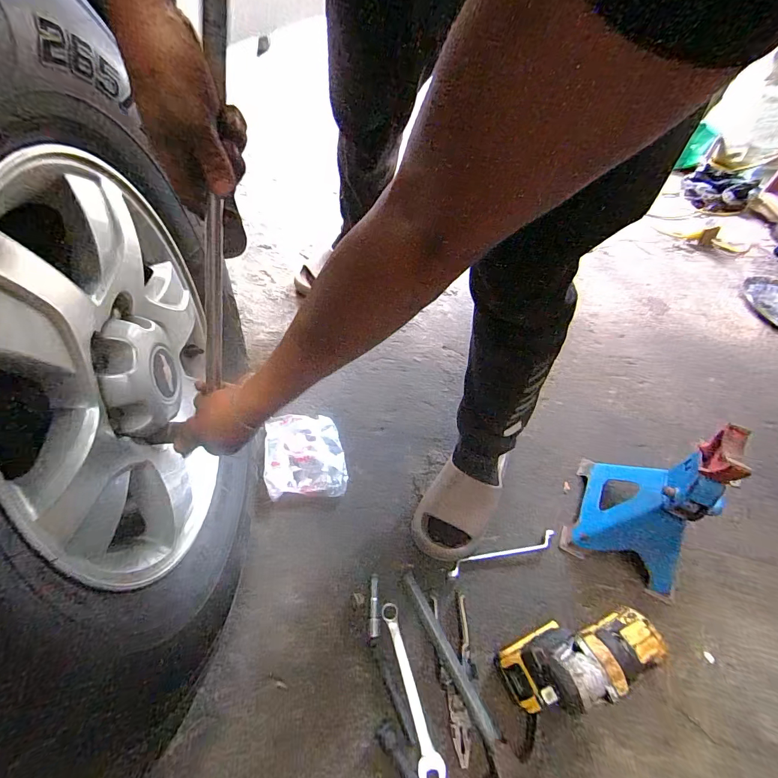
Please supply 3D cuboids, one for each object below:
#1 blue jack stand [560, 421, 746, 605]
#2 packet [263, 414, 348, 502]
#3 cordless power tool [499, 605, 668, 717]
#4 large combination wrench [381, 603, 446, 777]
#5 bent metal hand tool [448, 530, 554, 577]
[{"bbox_3d":[0.435,0.166,0.585,0.170,0.281,0.193,22,56,14],"label":"blue jack stand"},{"bbox_3d":[-0.168,0.131,0.743,0.152,0.029,0.177,-6,55,-6],"label":"packet"},{"bbox_3d":[0.216,0.349,0.469,0.137,0.248,0.077,-22,58,-17],"label":"cordless power tool"},{"bbox_3d":[0.029,0.436,0.545,0.033,0.009,0.215,-13,56,-11],"label":"large combination wrench"},{"bbox_3d":[0.200,0.289,0.653,0.204,0.013,0.024,-12,56,-13],"label":"bent metal hand tool"}]

